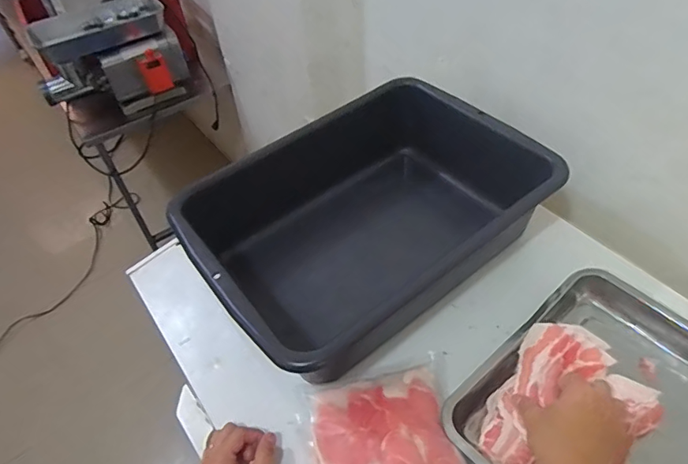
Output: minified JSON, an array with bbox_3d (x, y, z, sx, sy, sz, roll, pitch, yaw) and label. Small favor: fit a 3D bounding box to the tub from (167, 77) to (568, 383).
[{"bbox_3d":[0.036,-0.023,0.779,0.531,0.158,0.368,-35,54,-23],"label":"tub"}]

